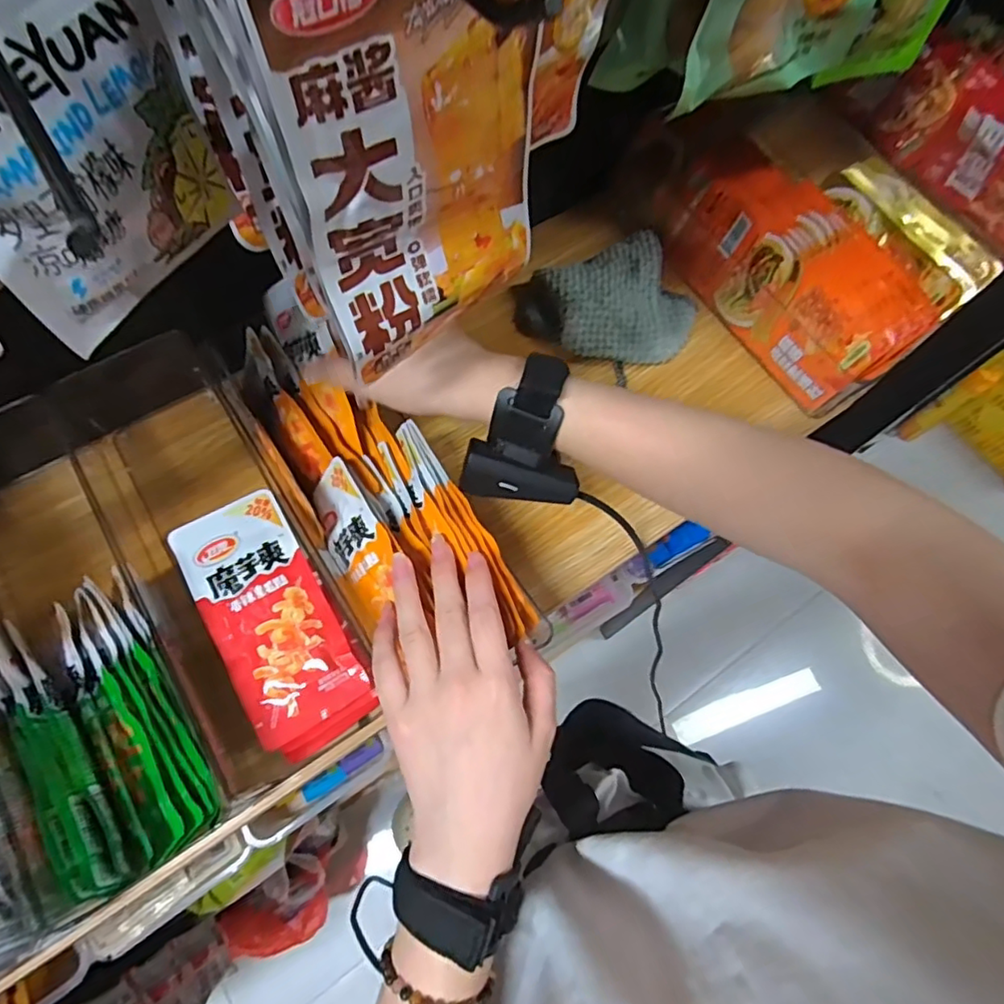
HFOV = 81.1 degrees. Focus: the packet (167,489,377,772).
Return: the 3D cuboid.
[{"bbox_3d":[-0.144,0.072,0.368,0.069,0.017,0.163,-30,72,-13],"label":"packet"}]

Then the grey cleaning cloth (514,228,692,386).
[{"bbox_3d":[0.090,-0.160,0.483,0.133,0.034,0.114,-25,71,-12],"label":"grey cleaning cloth"}]

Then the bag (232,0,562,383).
[{"bbox_3d":[-0.023,-0.110,0.191,0.089,0.126,0.021,-42,76,-17],"label":"bag"}]

